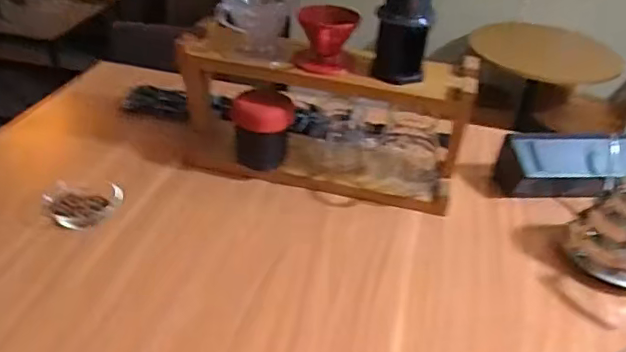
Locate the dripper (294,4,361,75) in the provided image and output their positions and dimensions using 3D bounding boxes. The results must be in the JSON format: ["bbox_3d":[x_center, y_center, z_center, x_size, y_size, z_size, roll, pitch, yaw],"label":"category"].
[{"bbox_3d":[0.022,-0.188,0.808,0.087,0.086,0.105,0,35,-6],"label":"dripper"}]

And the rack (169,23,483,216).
[{"bbox_3d":[0.007,-0.088,0.862,0.439,0.212,0.123,10,35,10],"label":"rack"}]

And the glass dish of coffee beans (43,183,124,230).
[{"bbox_3d":[-0.335,0.040,0.804,0.096,0.023,0.079,10,35,11],"label":"glass dish of coffee beans"}]

